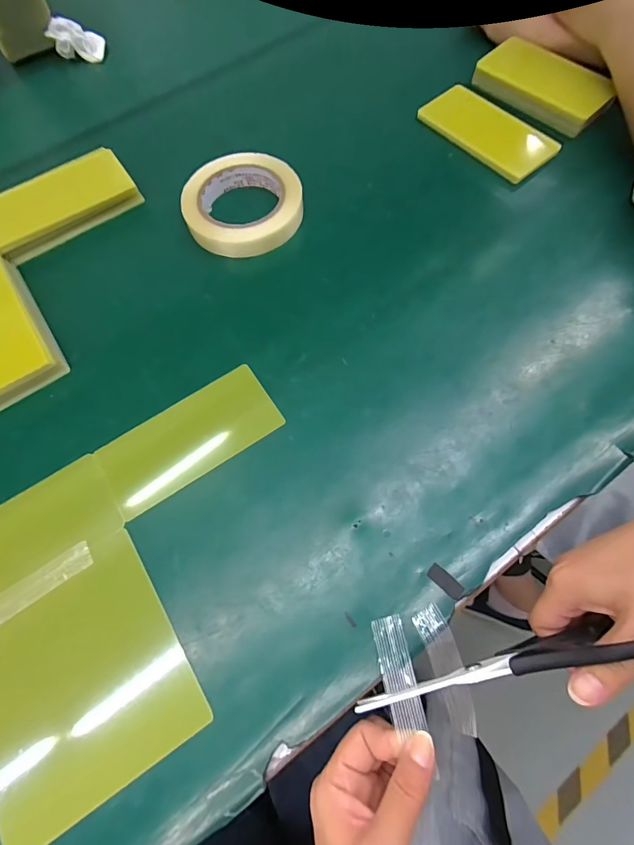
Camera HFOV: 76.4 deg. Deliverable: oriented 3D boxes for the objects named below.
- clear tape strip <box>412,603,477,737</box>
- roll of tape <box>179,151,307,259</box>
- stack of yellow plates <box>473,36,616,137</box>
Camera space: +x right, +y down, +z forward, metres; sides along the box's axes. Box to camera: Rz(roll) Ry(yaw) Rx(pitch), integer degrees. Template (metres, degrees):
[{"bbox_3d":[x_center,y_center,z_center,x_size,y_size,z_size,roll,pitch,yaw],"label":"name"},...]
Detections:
[{"bbox_3d":[0.086,0.162,0.265,0.020,0.014,0.084,-19,94,-4],"label":"clear tape strip"},{"bbox_3d":[-0.073,-0.217,0.398,0.111,0.024,0.105,-1,70,2],"label":"roll of tape"},{"bbox_3d":[0.239,-0.360,0.427,0.058,0.018,0.134,-42,74,-12],"label":"stack of yellow plates"}]

